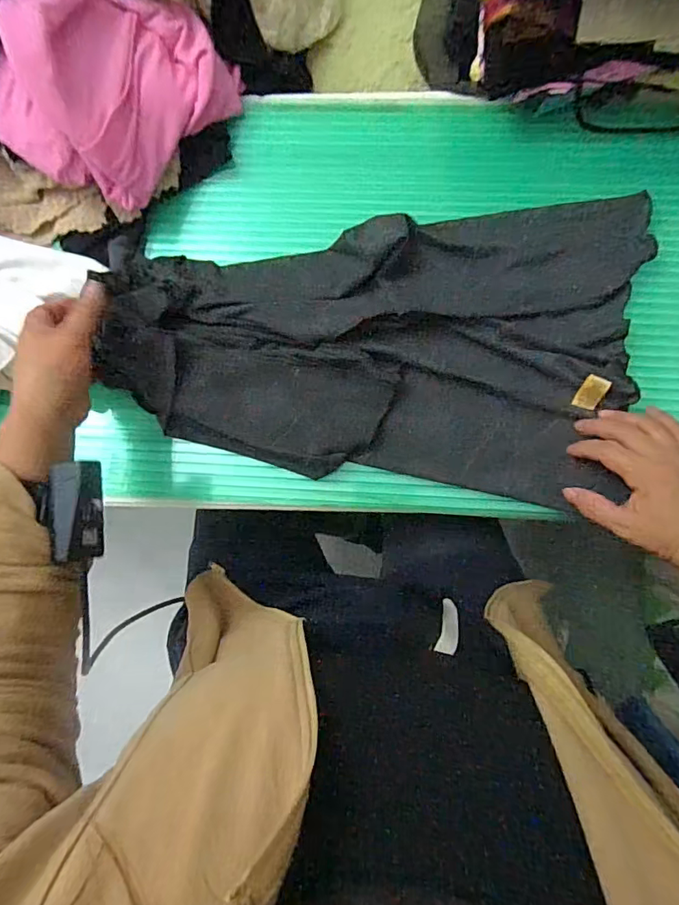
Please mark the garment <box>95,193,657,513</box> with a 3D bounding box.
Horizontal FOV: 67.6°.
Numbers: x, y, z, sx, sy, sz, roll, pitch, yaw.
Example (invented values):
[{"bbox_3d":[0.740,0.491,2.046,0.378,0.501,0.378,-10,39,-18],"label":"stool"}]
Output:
[{"bbox_3d":[0.028,-0.116,0.479,0.485,0.056,0.282,7,86,3],"label":"garment"}]

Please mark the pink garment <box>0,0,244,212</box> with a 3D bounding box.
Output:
[{"bbox_3d":[-0.207,-0.333,0.454,0.142,0.114,0.200,37,88,5],"label":"pink garment"}]

